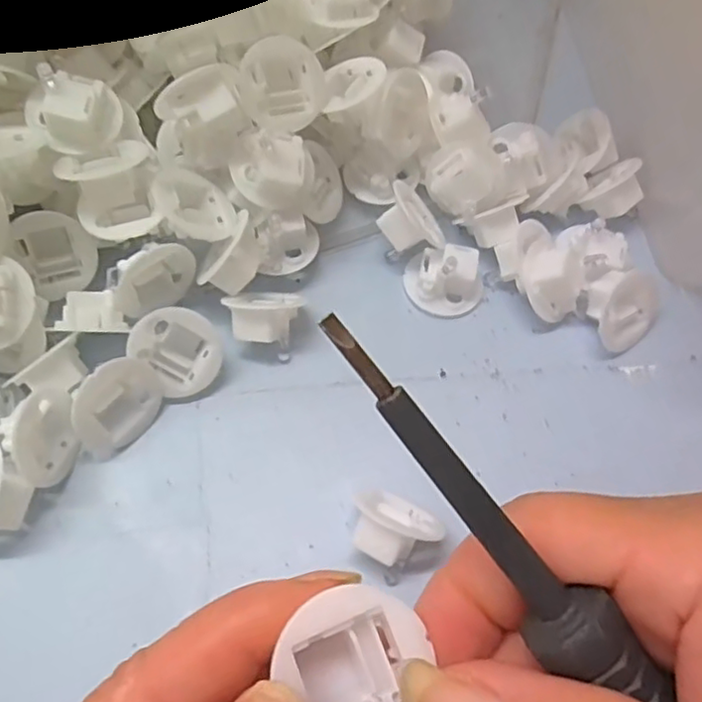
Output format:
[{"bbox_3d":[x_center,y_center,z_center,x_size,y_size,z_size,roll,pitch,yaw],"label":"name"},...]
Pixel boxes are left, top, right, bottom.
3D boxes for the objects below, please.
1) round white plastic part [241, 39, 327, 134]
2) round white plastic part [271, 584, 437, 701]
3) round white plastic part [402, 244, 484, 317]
[{"bbox_3d":[-0.028,-0.101,0.254,0.031,0.018,0.032,-42,114,-5],"label":"round white plastic part"},{"bbox_3d":[0.003,0.064,0.131,0.027,0.009,0.030,-25,66,-13],"label":"round white plastic part"},{"bbox_3d":[0.038,-0.029,0.269,0.032,0.014,0.026,7,63,2],"label":"round white plastic part"}]

